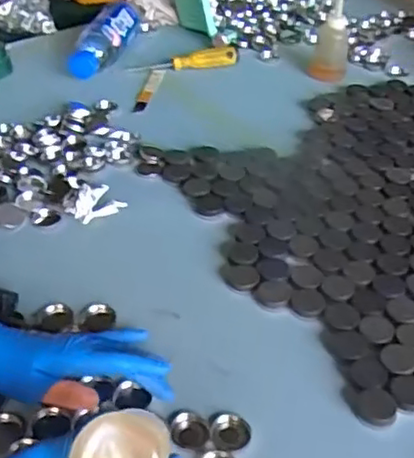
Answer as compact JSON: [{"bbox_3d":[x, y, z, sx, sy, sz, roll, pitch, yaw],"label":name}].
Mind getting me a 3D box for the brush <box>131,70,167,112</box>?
[{"bbox_3d":[-0.091,-0.219,1.016,0.023,0.006,0.138,8,41,9],"label":"brush"}]

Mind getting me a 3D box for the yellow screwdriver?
[{"bbox_3d":[-0.038,-0.279,1.062,0.180,0.029,0.030,-6,41,-7],"label":"yellow screwdriver"}]

